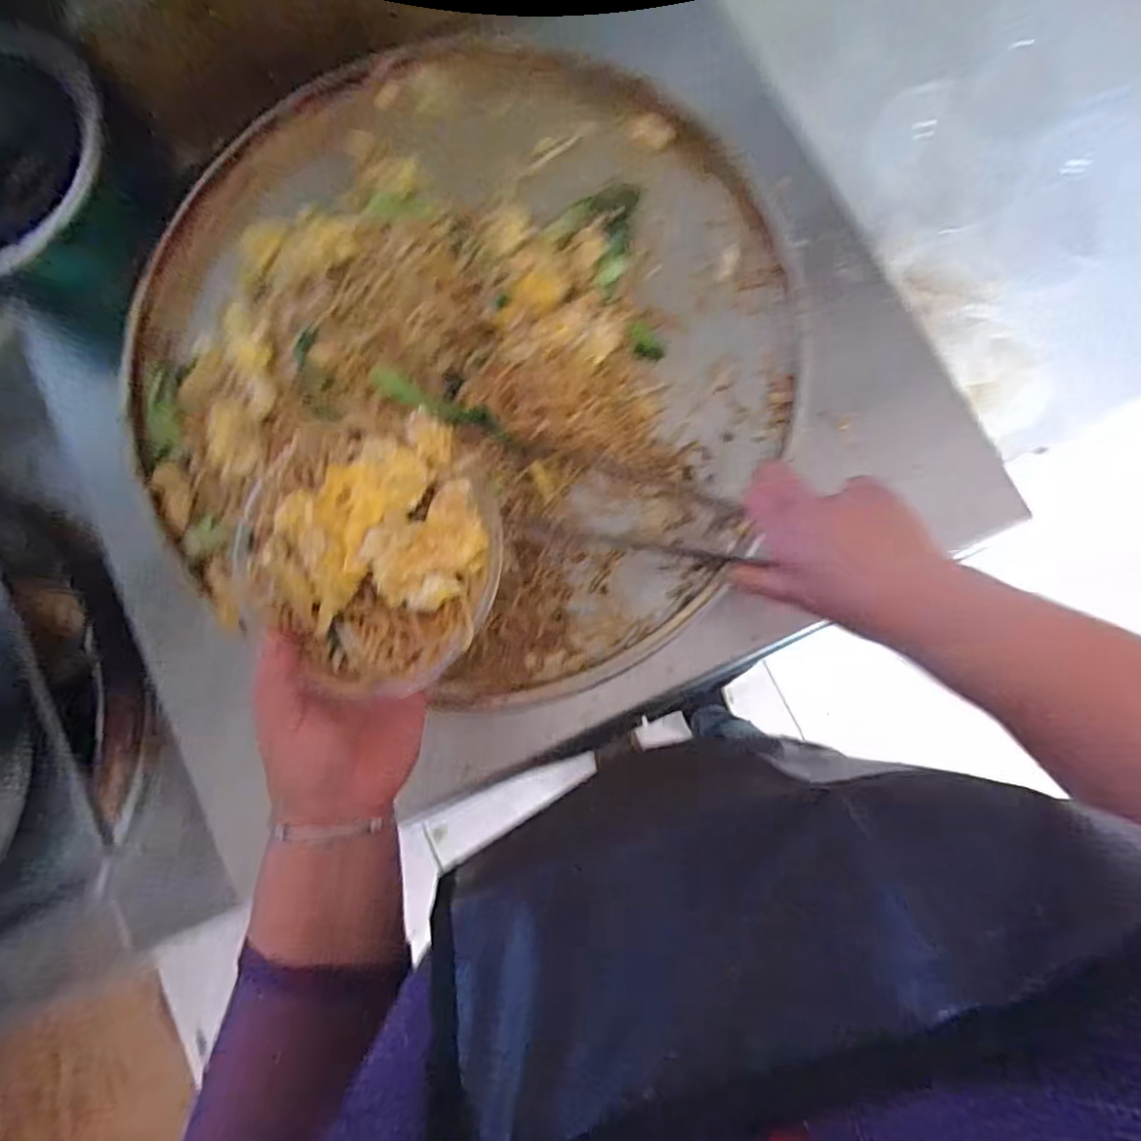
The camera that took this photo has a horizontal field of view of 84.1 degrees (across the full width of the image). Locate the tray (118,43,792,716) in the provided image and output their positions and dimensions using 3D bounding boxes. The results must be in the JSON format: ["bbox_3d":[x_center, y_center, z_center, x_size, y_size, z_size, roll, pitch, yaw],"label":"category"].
[{"bbox_3d":[-0.092,-0.190,0.536,0.542,0.089,0.511,-1,83,5],"label":"tray"}]

